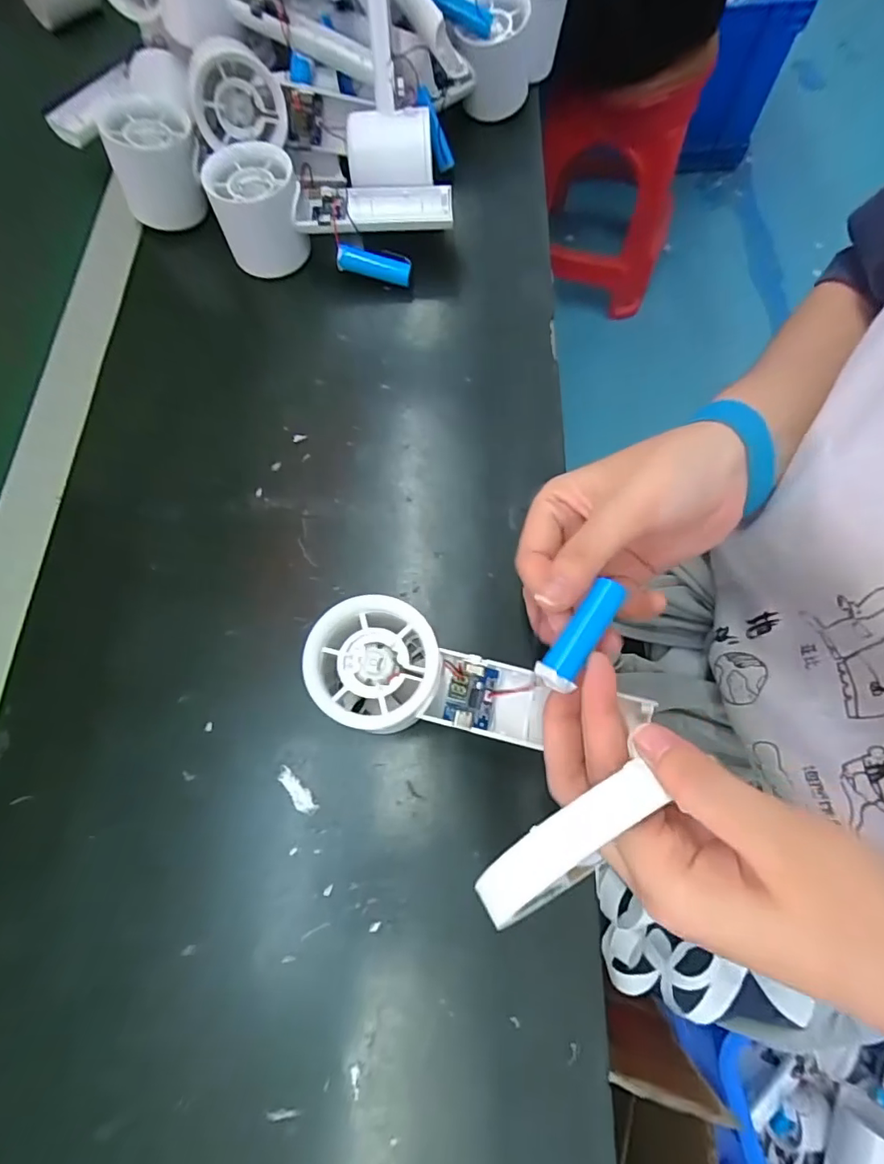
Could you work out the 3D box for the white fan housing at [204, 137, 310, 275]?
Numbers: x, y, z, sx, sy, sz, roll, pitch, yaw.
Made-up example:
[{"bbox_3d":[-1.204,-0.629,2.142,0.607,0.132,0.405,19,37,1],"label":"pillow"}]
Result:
[{"bbox_3d":[-0.122,-0.246,0.356,0.053,0.062,0.055,-10,70,-3],"label":"white fan housing"}]

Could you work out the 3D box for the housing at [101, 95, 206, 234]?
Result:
[{"bbox_3d":[-0.194,-0.287,0.368,0.057,0.063,0.051,-4,70,-1],"label":"housing"}]

